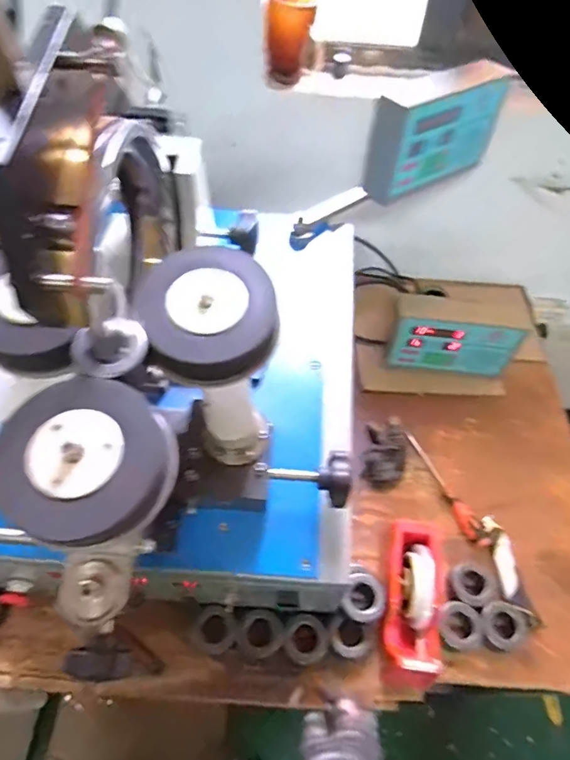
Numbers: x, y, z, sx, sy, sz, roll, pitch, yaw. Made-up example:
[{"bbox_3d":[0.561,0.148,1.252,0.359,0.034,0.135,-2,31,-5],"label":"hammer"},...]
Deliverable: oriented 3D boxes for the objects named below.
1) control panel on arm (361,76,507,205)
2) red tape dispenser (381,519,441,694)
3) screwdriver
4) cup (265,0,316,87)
[{"bbox_3d":[0.236,-0.381,0.744,0.241,0.147,0.065,-31,63,-20],"label":"control panel on arm"},{"bbox_3d":[0.180,0.301,0.662,0.080,0.101,0.214,10,57,4],"label":"red tape dispenser"},{"bbox_3d":[0.267,0.179,0.803,0.028,0.033,0.212,-20,59,-15],"label":"screwdriver"},{"bbox_3d":[0.009,-0.542,0.757,0.079,0.119,0.067,-1,57,-3],"label":"cup"}]

